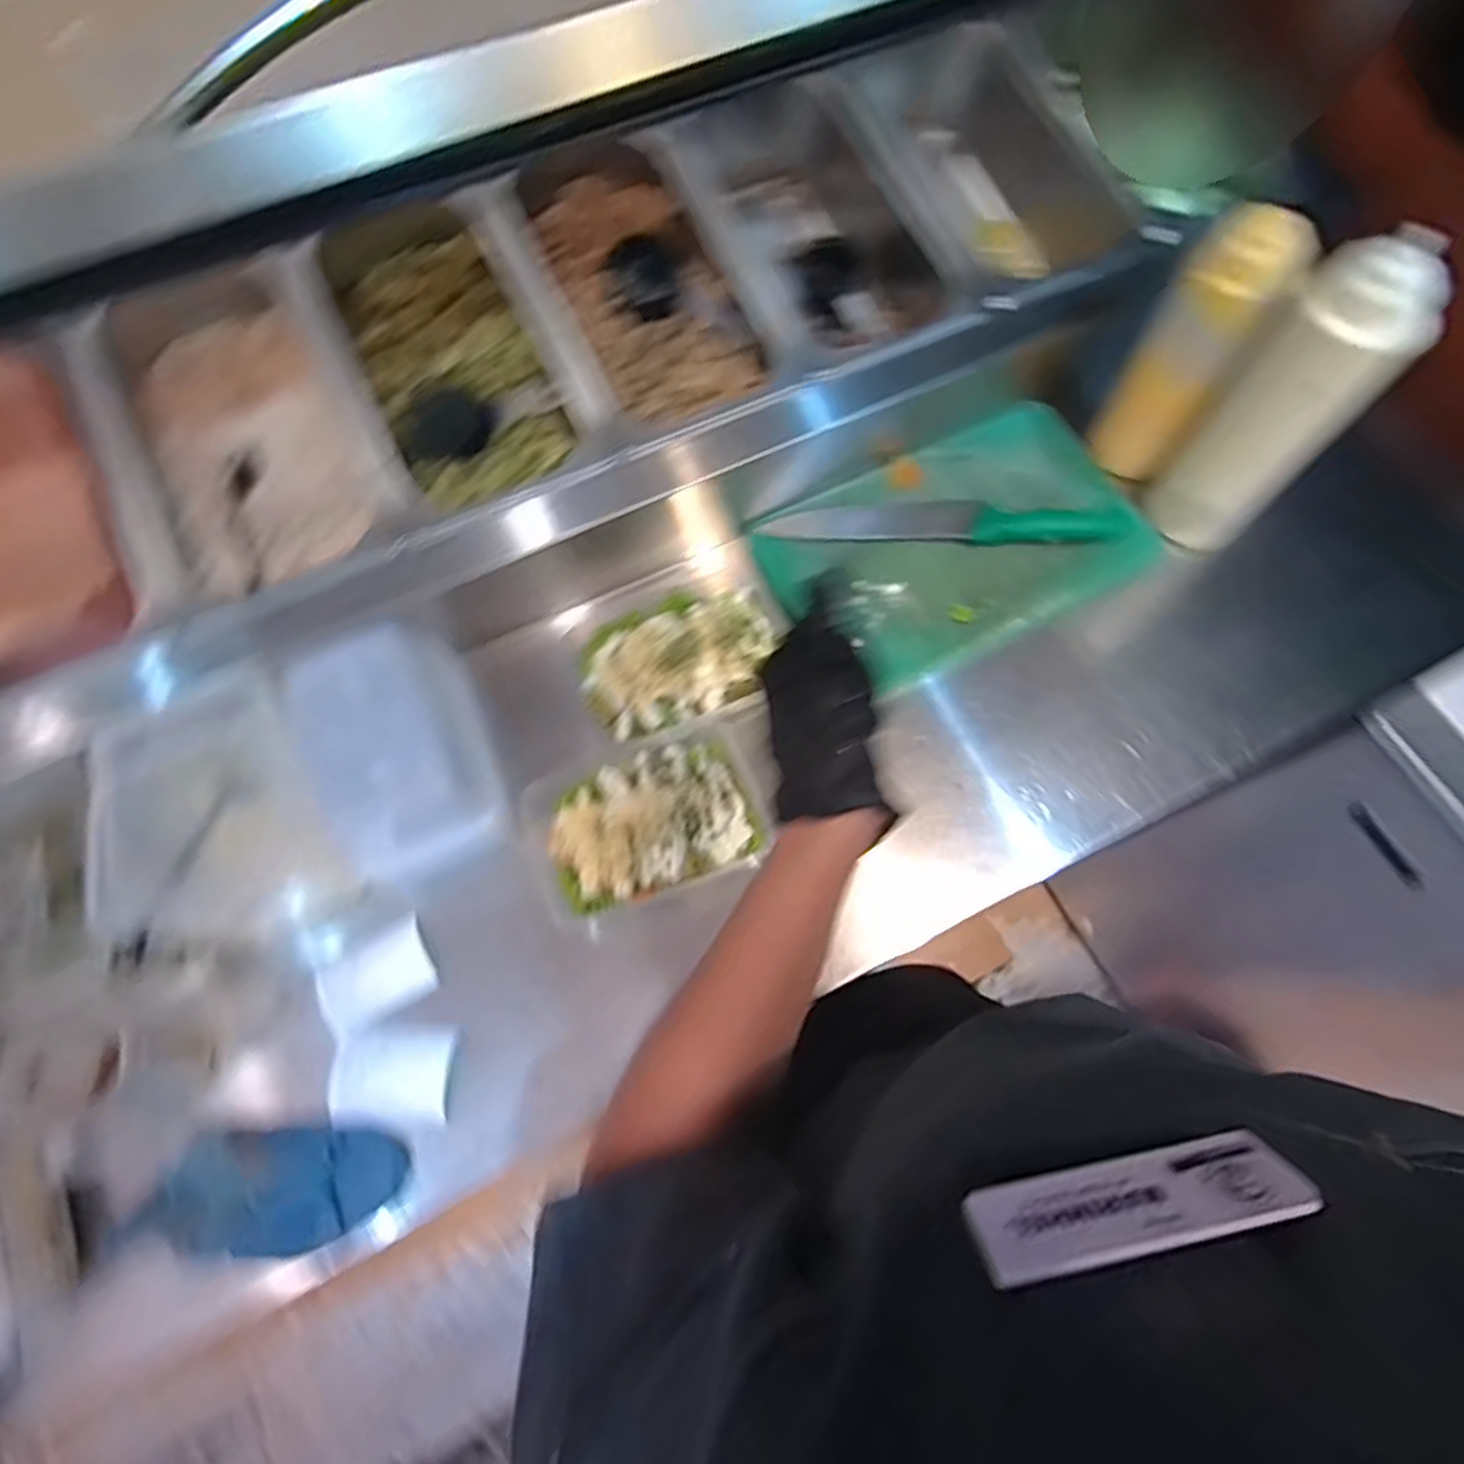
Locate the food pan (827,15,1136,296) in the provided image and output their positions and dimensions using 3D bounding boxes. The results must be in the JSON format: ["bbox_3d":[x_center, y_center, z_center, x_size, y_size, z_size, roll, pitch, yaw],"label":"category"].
[{"bbox_3d":[0.228,-0.531,0.739,0.179,0.118,0.297,-28,72,-9],"label":"food pan"}]

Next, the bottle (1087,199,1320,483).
[{"bbox_3d":[0.369,-0.306,0.620,0.066,0.217,0.065,24,72,9],"label":"bottle"}]

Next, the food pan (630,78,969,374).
[{"bbox_3d":[0.061,-0.460,0.702,0.191,0.106,0.308,-28,72,-9],"label":"food pan"}]

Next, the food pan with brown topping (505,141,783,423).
[{"bbox_3d":[-0.084,-0.392,0.671,0.145,0.075,0.300,-25,71,-8],"label":"food pan with brown topping"}]

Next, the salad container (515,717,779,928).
[{"bbox_3d":[-0.066,0.071,0.576,0.178,0.048,0.117,-19,71,-6],"label":"salad container"}]

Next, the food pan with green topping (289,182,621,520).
[{"bbox_3d":[-0.232,-0.312,0.628,0.167,0.089,0.288,-27,72,-9],"label":"food pan with green topping"}]

